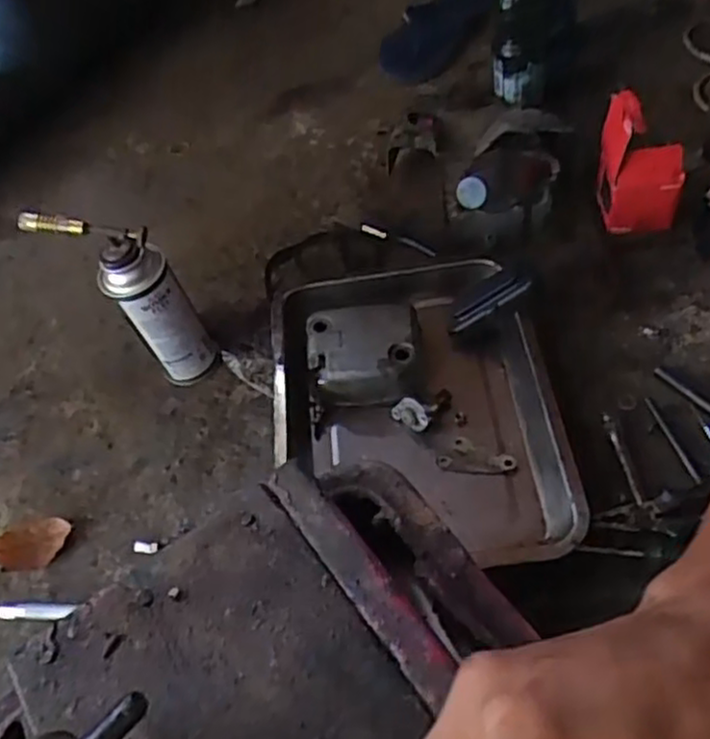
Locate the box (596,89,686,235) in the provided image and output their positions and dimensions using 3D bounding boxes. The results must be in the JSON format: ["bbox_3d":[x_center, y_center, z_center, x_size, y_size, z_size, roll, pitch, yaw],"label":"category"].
[{"bbox_3d":[0.315,-0.223,0.800,0.083,0.144,0.062,-3,50,2],"label":"box"}]

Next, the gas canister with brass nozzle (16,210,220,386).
[{"bbox_3d":[-0.226,-0.064,0.751,0.127,0.243,0.063,12,52,14],"label":"gas canister with brass nozzle"}]

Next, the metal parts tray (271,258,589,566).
[{"bbox_3d":[0.056,0.041,0.702,0.257,0.072,0.333,-6,49,-1],"label":"metal parts tray"}]

